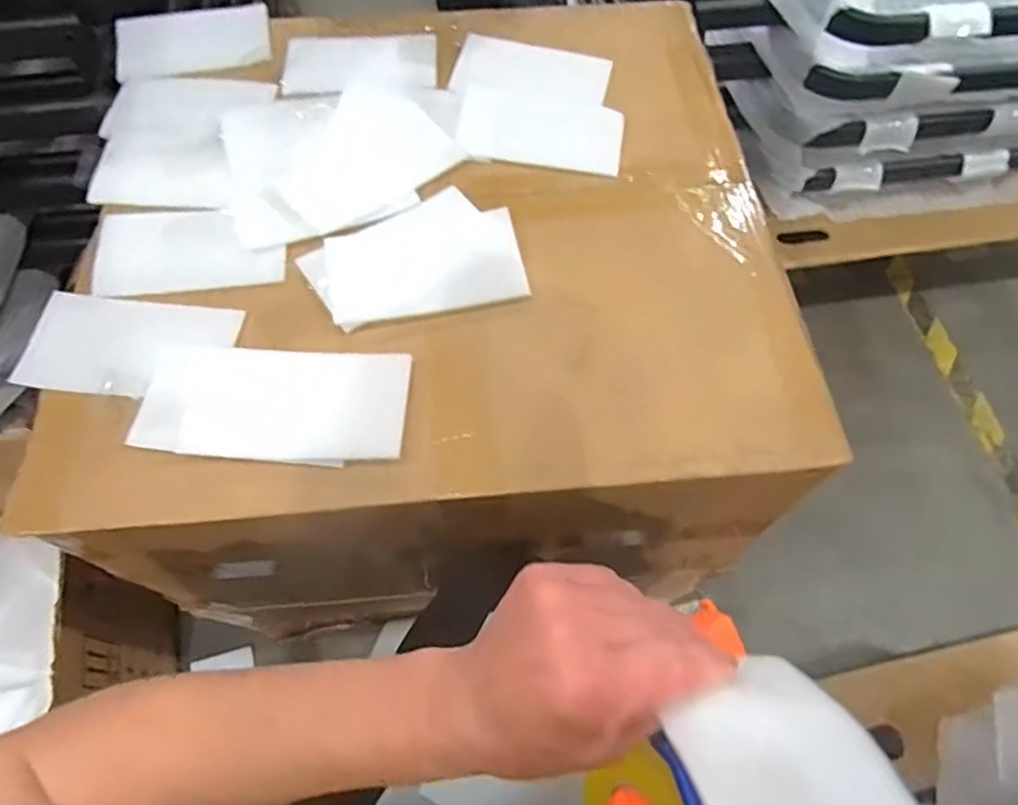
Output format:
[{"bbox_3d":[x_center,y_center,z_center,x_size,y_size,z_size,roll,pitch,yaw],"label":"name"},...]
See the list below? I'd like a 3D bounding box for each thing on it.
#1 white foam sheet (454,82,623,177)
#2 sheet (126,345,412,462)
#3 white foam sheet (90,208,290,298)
[{"bbox_3d":[0.029,-0.247,0.584,0.143,0.010,0.089,8,62,3],"label":"white foam sheet"},{"bbox_3d":[-0.156,0.000,0.433,0.173,0.014,0.074,2,62,0],"label":"sheet"},{"bbox_3d":[-0.247,-0.119,0.503,0.140,0.006,0.080,-4,62,-3],"label":"white foam sheet"}]

